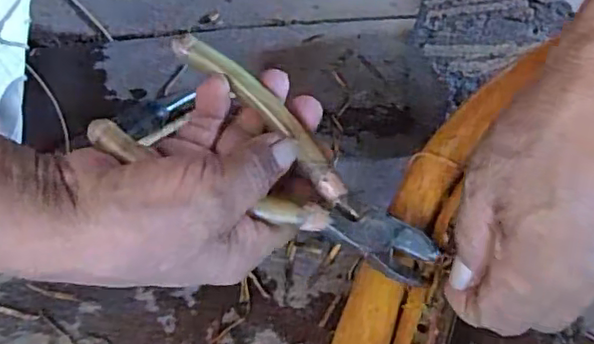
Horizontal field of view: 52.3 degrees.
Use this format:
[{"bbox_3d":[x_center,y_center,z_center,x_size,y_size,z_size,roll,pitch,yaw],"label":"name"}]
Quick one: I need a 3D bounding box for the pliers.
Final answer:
[{"bbox_3d":[-0.010,0.006,0.286,0.163,0.017,0.080,38,60,3],"label":"pliers"}]

